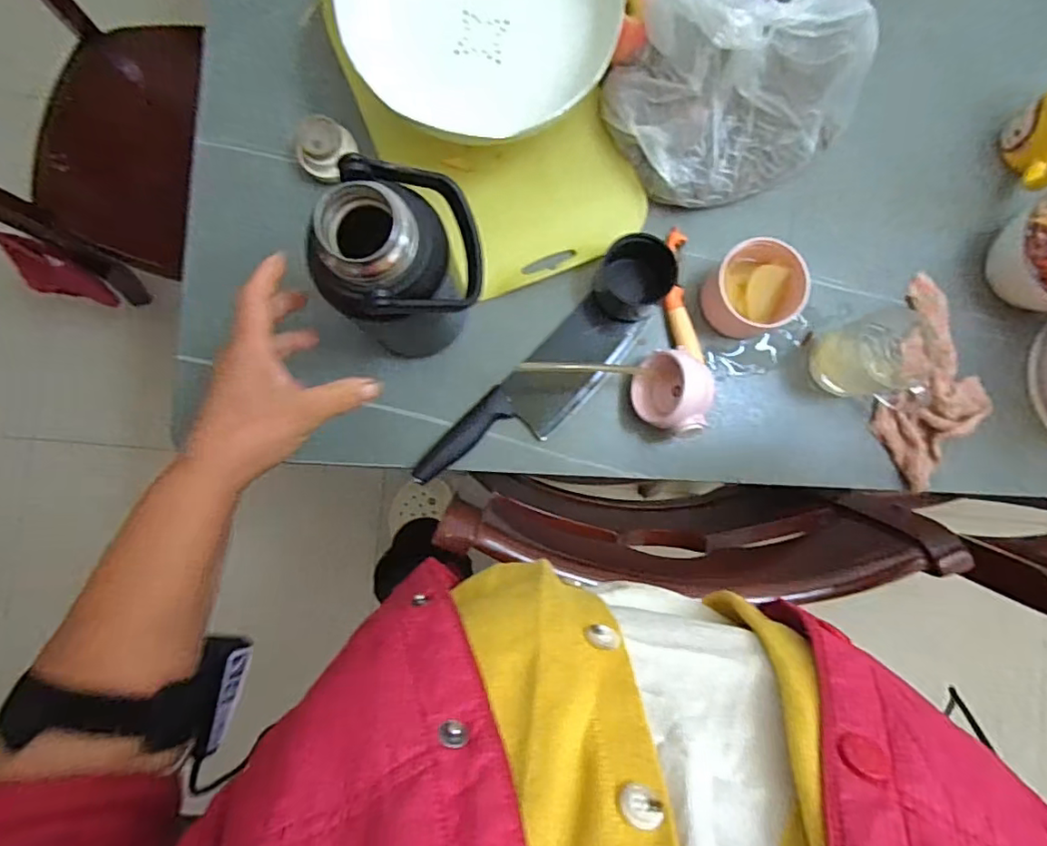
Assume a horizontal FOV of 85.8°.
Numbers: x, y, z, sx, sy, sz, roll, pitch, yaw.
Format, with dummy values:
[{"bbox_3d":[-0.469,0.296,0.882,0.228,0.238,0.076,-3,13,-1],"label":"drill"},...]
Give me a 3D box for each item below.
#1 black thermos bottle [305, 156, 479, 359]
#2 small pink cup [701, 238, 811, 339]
[{"bbox_3d":[-0.087,-0.121,0.455,0.103,0.221,0.099,0,87,-3],"label":"black thermos bottle"},{"bbox_3d":[0.221,-0.129,0.544,0.081,0.058,0.080,0,87,-3],"label":"small pink cup"}]

